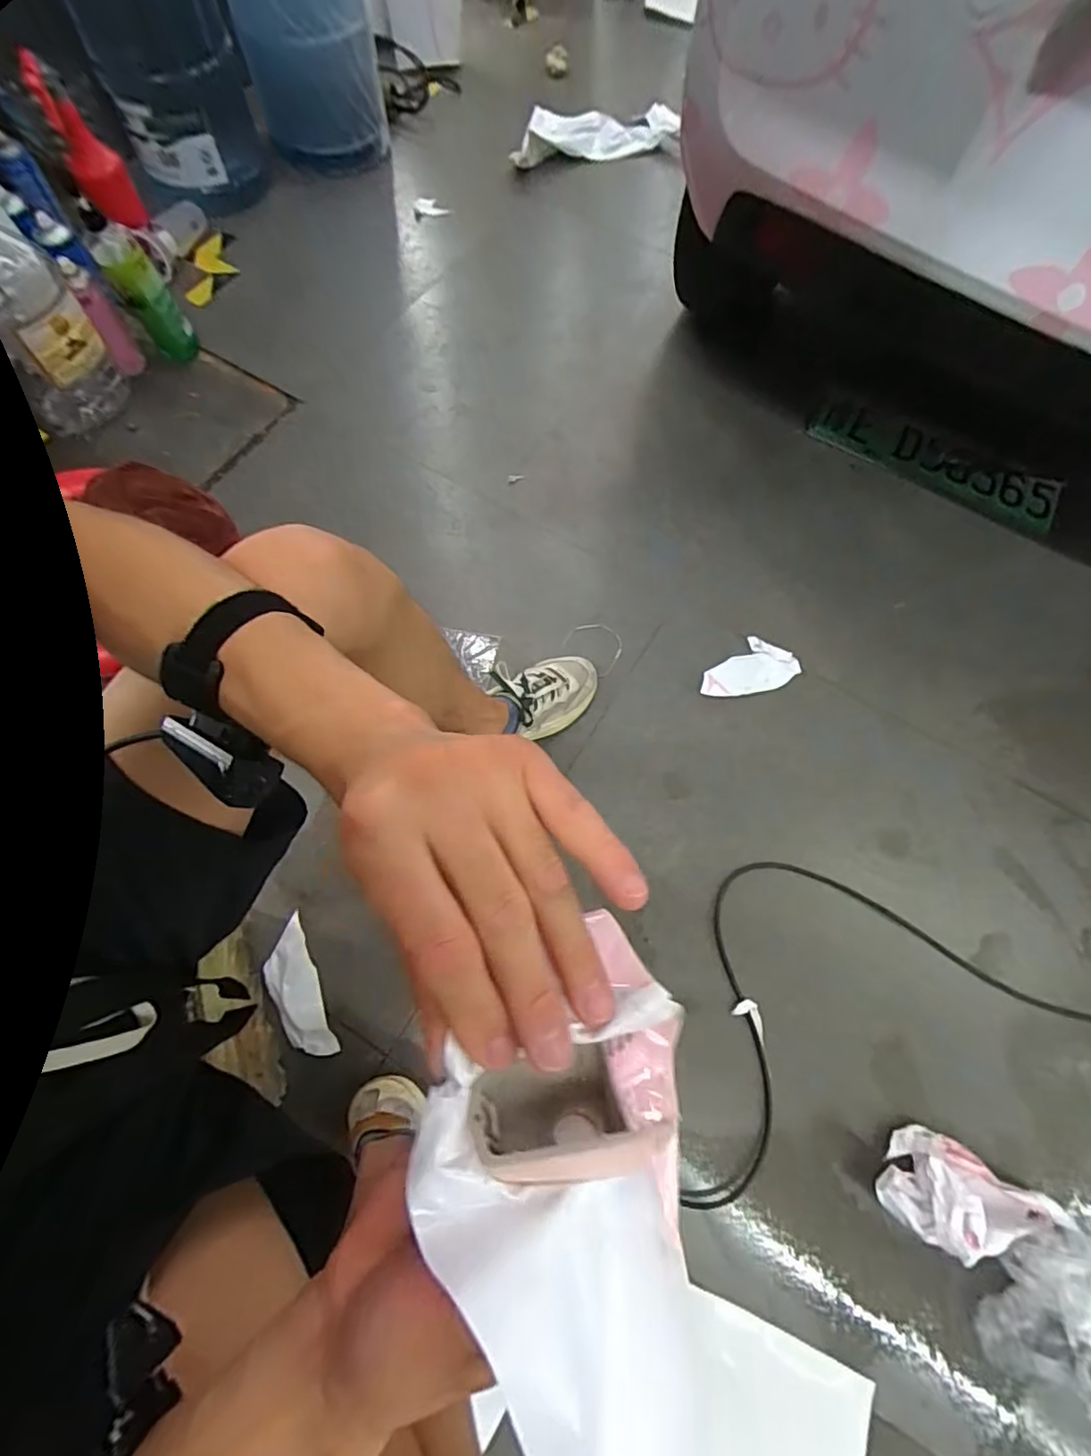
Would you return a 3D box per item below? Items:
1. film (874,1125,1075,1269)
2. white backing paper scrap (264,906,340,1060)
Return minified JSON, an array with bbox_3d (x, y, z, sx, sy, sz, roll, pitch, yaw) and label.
[{"bbox_3d":[0.483,0.543,0.673,0.196,0.074,0.104,23,69,8],"label":"film"},{"bbox_3d":[-0.321,0.339,0.761,0.061,0.012,0.173,-26,71,-11],"label":"white backing paper scrap"}]

